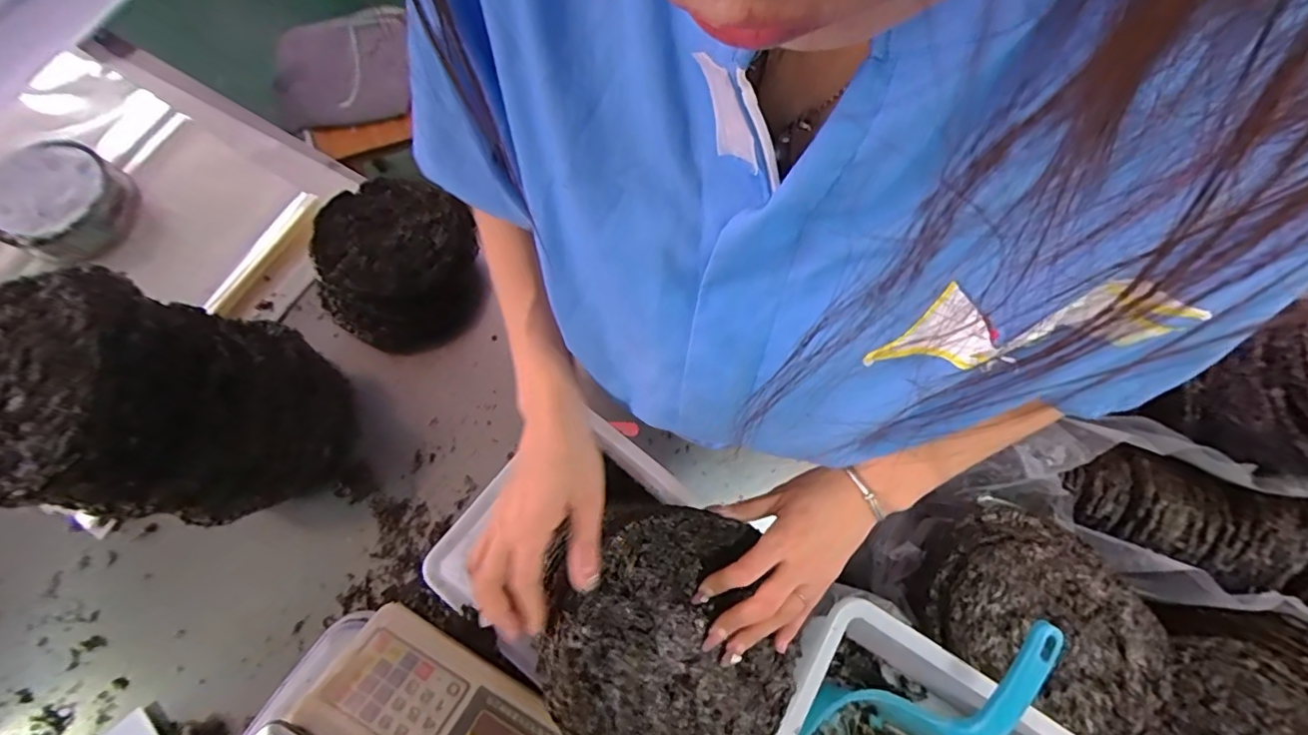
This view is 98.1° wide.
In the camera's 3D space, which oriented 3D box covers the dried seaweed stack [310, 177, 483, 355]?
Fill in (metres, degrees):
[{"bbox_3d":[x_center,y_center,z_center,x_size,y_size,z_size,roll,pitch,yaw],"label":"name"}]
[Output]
[{"bbox_3d":[-0.383,-0.153,0.859,0.220,0.130,0.231,31,75,7],"label":"dried seaweed stack"}]

